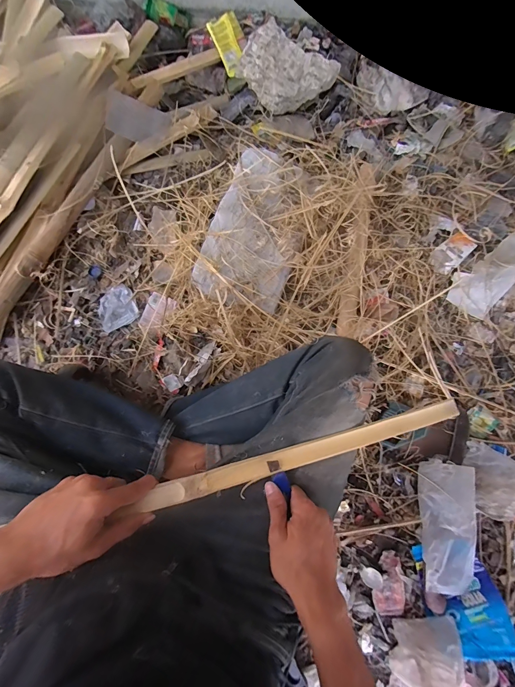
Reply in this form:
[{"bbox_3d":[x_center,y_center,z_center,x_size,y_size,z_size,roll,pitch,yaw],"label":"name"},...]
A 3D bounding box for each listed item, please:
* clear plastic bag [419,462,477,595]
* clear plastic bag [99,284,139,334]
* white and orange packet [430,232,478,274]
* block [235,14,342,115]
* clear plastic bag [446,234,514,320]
[{"bbox_3d":[0.401,0.383,0.662,0.109,0.042,0.245,9,76,4],"label":"clear plastic bag"},{"bbox_3d":[-0.323,-0.082,0.716,0.087,0.029,0.083,-24,76,-4],"label":"clear plastic bag"},{"bbox_3d":[0.490,-0.228,0.790,0.129,0.012,0.067,-42,83,-11],"label":"white and orange packet"},{"bbox_3d":[0.077,-0.699,0.818,0.225,0.108,0.157,29,78,1],"label":"block"},{"bbox_3d":[0.591,-0.182,0.787,0.114,0.028,0.264,42,81,12],"label":"clear plastic bag"}]

